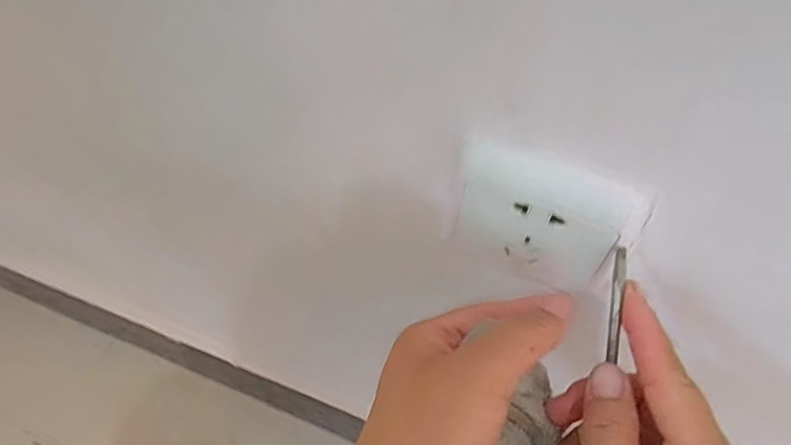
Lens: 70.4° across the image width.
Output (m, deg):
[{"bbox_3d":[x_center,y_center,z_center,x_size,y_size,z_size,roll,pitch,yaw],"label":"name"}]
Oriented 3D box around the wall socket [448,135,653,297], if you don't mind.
[{"bbox_3d":[0.066,-0.001,0.263,0.076,0.072,0.011,20,57,13],"label":"wall socket"}]

